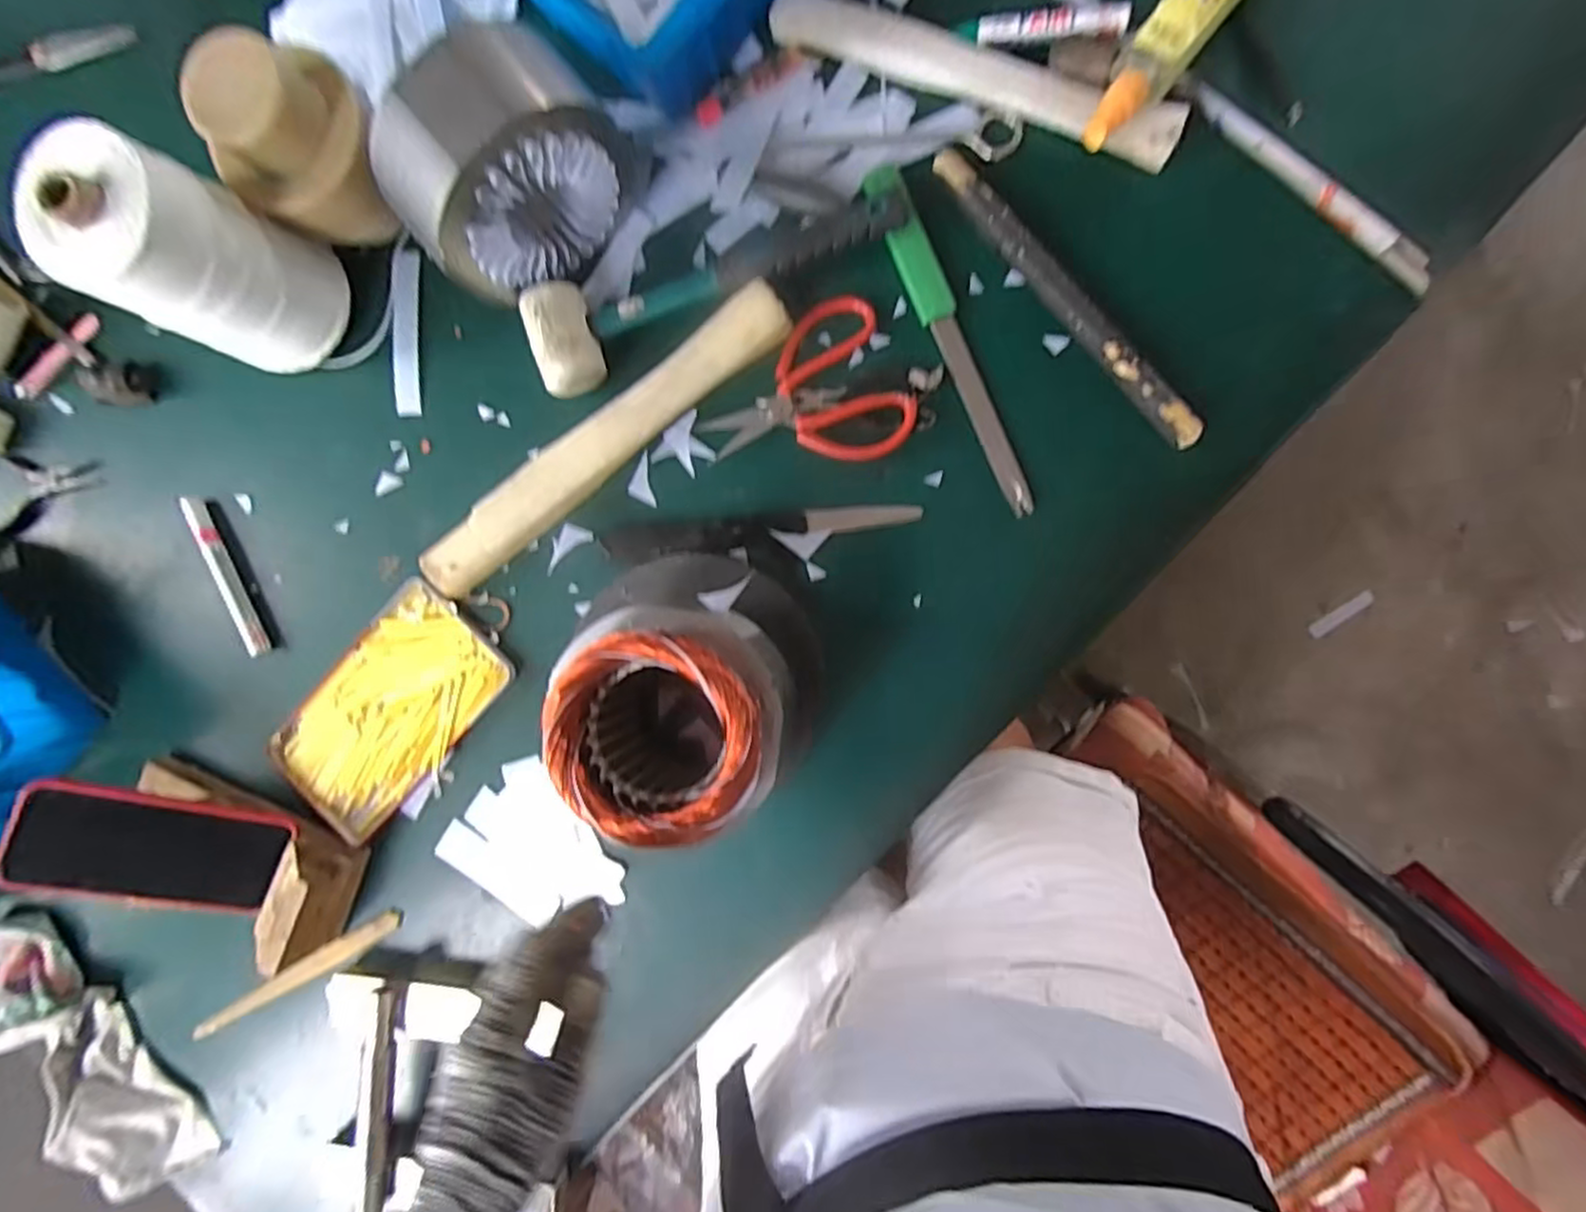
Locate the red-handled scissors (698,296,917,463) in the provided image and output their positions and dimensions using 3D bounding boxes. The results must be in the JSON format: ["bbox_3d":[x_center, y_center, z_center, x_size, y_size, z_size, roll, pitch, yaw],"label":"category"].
[{"bbox_3d":[0.011,-0.166,0.529,0.154,0.025,0.112,2,91,7],"label":"red-handled scissors"}]

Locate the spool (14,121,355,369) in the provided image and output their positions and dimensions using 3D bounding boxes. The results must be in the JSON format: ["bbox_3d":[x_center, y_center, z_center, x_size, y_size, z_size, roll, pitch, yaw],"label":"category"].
[{"bbox_3d":[-0.415,-0.242,0.510,0.090,0.171,0.105,26,94,6],"label":"spool"}]

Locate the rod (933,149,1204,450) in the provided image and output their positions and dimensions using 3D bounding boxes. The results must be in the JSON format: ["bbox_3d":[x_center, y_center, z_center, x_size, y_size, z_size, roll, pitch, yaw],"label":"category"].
[{"bbox_3d":[0.193,-0.218,0.508,0.025,0.017,0.265,-39,86,6],"label":"rod"}]

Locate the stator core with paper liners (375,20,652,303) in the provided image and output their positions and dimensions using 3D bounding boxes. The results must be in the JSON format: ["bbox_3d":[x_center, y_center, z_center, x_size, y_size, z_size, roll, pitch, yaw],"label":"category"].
[{"bbox_3d":[-0.192,-0.296,0.495,0.091,0.141,0.157,44,95,5],"label":"stator core with paper liners"}]

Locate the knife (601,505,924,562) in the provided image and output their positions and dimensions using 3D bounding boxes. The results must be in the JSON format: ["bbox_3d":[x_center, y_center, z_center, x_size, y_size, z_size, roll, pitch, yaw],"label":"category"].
[{"bbox_3d":[-0.027,-0.057,0.541,0.239,0.014,0.029,-4,90,7],"label":"knife"}]

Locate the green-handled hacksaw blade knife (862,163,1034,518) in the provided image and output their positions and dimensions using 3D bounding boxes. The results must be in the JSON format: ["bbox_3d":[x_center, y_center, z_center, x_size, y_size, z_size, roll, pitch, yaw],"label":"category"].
[{"bbox_3d":[0.115,-0.195,0.519,0.027,0.021,0.273,-23,88,7],"label":"green-handled hacksaw blade knife"}]

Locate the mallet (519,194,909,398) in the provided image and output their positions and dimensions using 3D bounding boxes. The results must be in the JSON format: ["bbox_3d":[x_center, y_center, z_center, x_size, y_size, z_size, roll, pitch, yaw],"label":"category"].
[{"bbox_3d":[-0.063,-0.248,0.533,0.287,0.043,0.072,-24,87,7],"label":"mallet"}]

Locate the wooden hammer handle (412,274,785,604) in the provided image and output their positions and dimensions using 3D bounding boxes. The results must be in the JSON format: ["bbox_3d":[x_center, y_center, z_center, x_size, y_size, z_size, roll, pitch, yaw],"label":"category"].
[{"bbox_3d":[-0.145,-0.122,0.548,0.333,0.031,0.042,-37,86,6],"label":"wooden hammer handle"}]

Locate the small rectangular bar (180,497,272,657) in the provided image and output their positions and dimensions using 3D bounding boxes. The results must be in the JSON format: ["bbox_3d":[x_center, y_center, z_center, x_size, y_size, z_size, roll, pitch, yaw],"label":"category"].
[{"bbox_3d":[-0.471,-0.025,0.597,0.015,0.012,0.145,-28,87,7],"label":"small rectangular bar"}]

